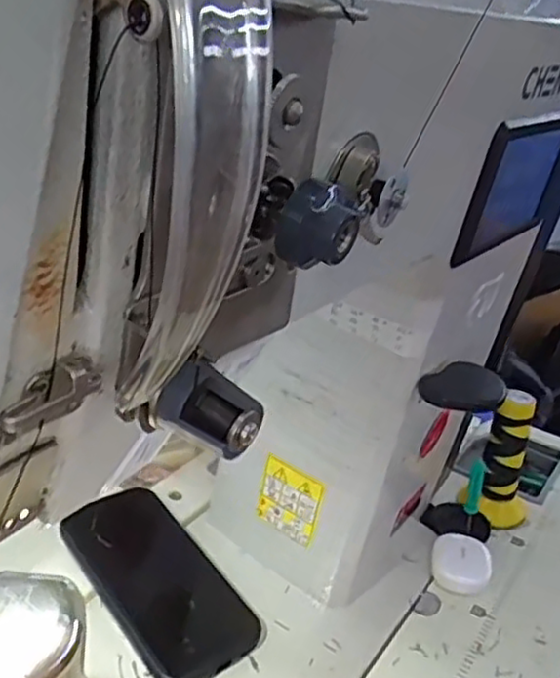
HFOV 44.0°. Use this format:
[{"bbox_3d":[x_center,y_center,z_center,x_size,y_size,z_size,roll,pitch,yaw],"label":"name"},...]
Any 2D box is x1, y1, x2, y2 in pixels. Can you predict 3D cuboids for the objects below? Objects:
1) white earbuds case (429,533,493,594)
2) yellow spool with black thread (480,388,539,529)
[{"bbox_3d":[0.149,0.186,0.571,0.047,0.022,0.052,12,26,13],"label":"white earbuds case"},{"bbox_3d":[0.210,0.107,0.628,0.043,0.126,0.040,4,26,-2],"label":"yellow spool with black thread"}]

